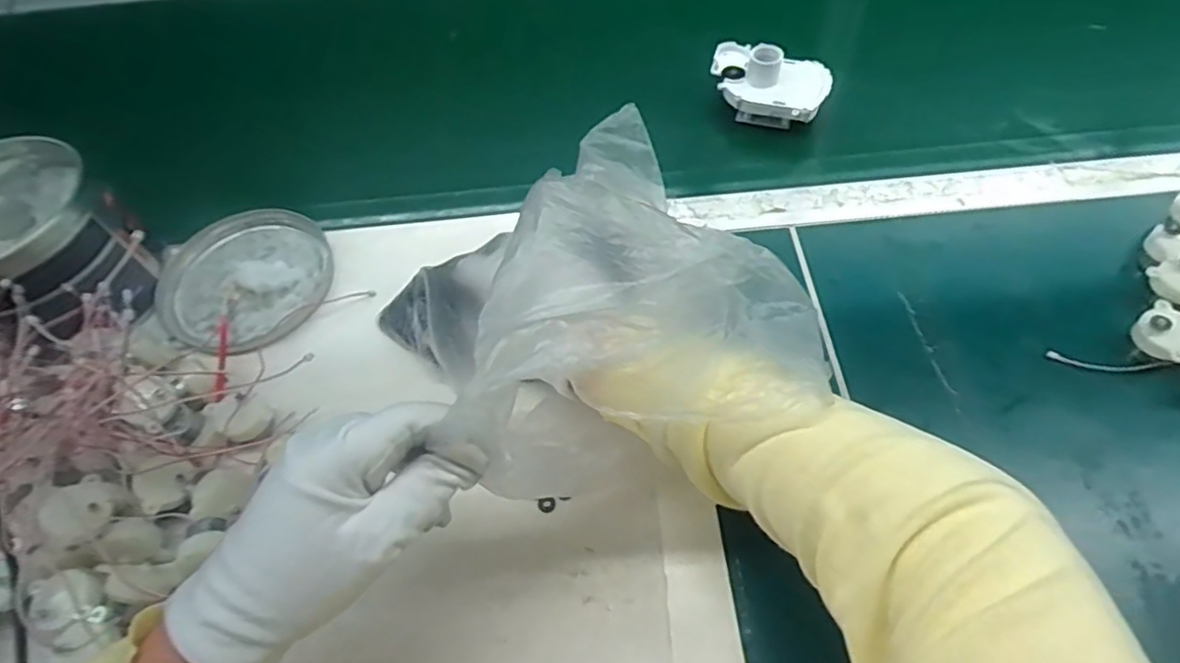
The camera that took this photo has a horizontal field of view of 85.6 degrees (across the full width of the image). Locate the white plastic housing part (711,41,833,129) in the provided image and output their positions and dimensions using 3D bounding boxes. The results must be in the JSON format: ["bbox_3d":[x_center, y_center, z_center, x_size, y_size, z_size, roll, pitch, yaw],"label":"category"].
[{"bbox_3d":[0.158,-0.222,0.568,0.102,0.058,0.068,21,61,17],"label":"white plastic housing part"}]

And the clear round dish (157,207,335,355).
[{"bbox_3d":[-0.272,-0.042,0.507,0.130,0.029,0.130,-2,57,3],"label":"clear round dish"}]

